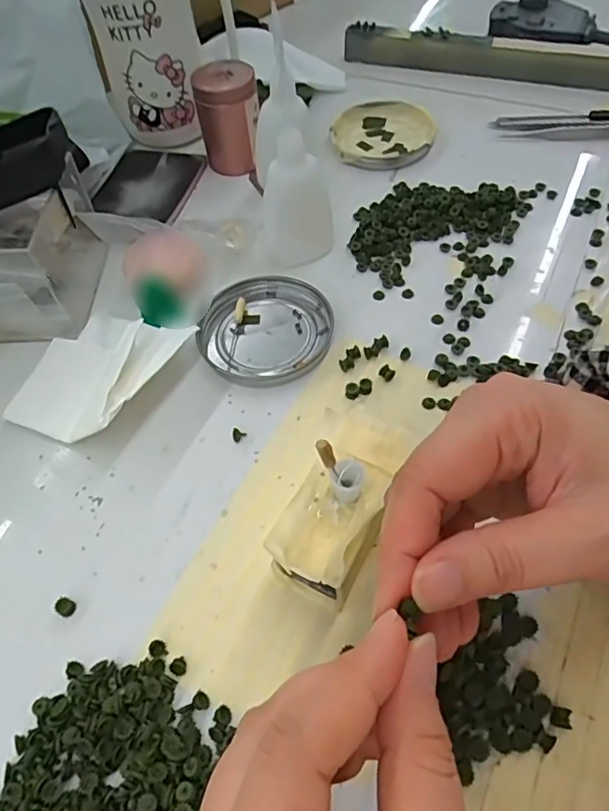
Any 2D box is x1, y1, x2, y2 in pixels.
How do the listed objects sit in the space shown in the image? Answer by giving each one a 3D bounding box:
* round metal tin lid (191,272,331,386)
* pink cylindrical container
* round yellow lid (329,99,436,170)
[{"bbox_3d":[-0.023,-0.046,0.331,0.075,0.013,0.075,-2,57,2],"label":"round metal tin lid"},{"bbox_3d":[-0.055,-0.211,0.407,0.044,0.059,0.037,-10,57,-3],"label":"pink cylindrical container"},{"bbox_3d":[0.061,-0.213,0.435,0.076,0.008,0.080,-2,57,2],"label":"round yellow lid"}]

